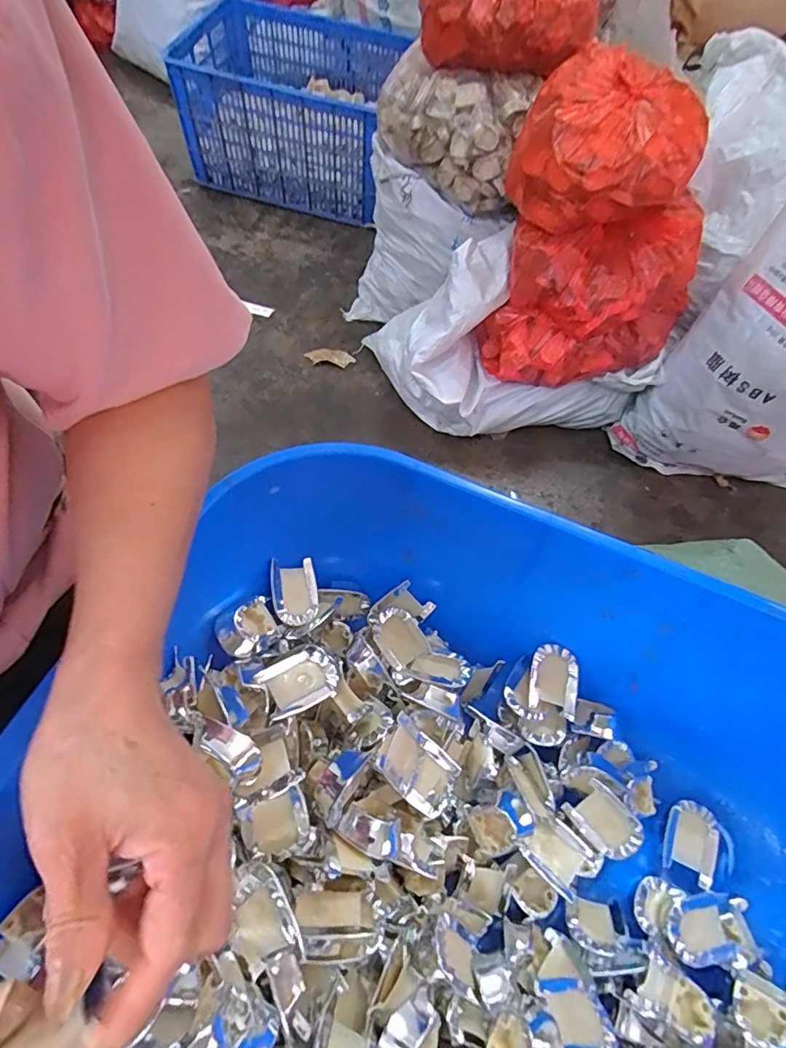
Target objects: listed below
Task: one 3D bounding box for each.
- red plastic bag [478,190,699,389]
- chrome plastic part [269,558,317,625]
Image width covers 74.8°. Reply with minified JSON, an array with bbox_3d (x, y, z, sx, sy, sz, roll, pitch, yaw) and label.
[{"bbox_3d":[0.406,-0.439,1.008,0.417,0.256,0.211,-11,64,-9],"label":"red plastic bag"},{"bbox_3d":[-0.083,0.058,0.424,0.039,0.017,0.054,9,64,-33],"label":"chrome plastic part"}]

